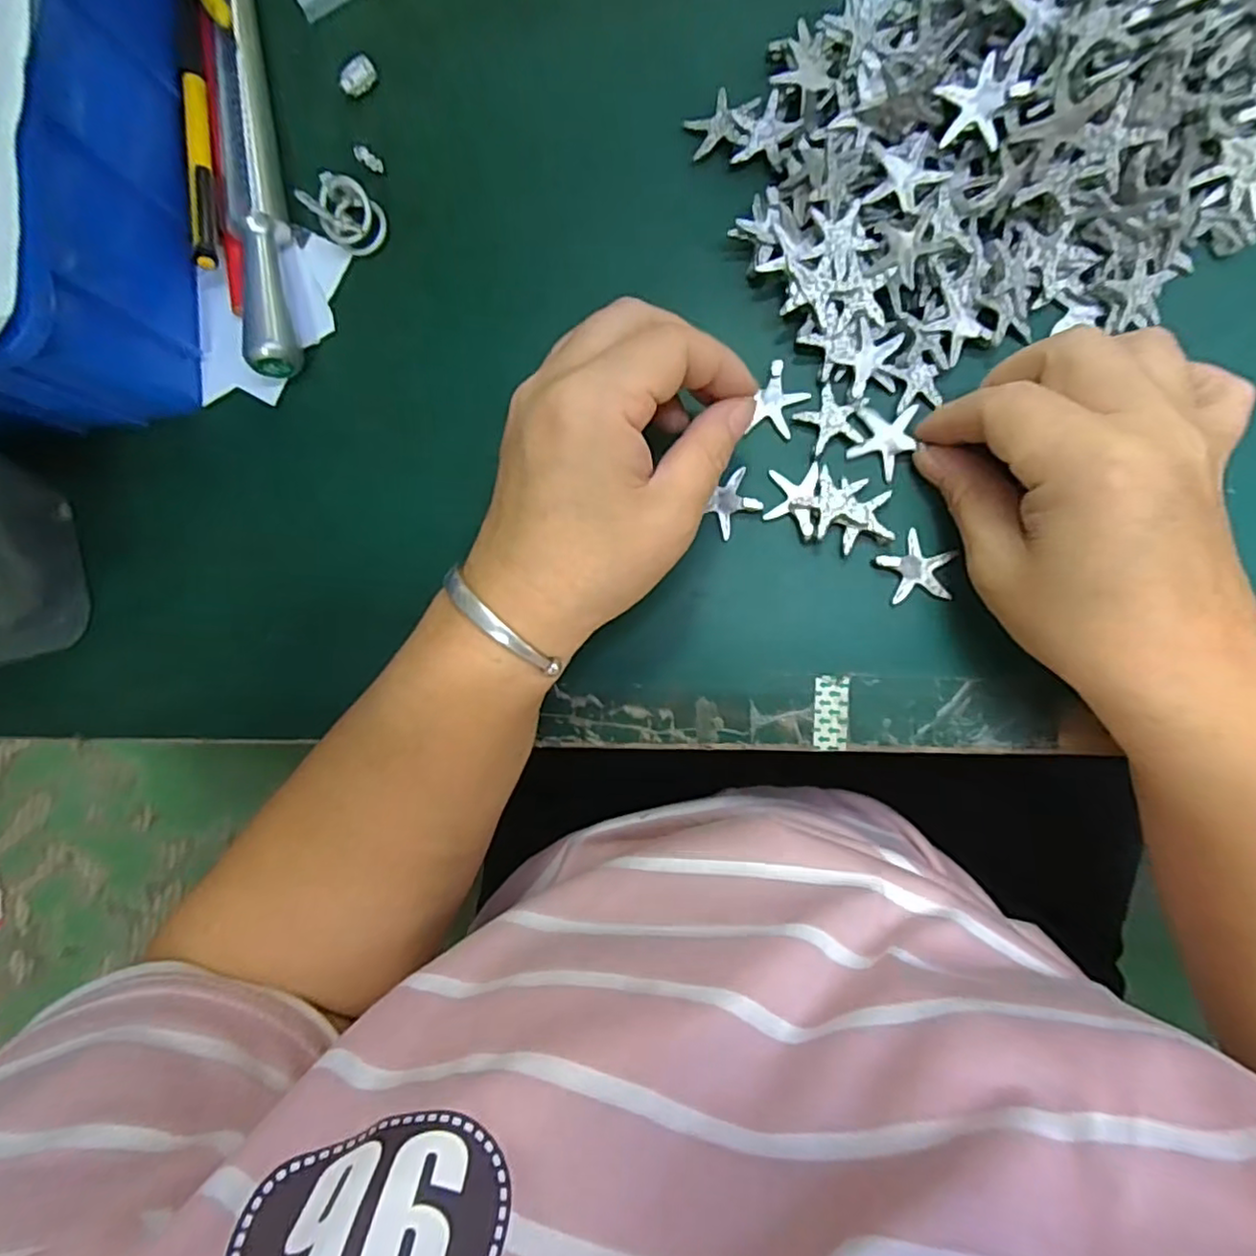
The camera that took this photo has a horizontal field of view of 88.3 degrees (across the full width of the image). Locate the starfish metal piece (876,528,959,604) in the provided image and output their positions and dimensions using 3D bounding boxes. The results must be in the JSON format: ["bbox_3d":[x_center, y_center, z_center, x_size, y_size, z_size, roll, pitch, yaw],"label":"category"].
[{"bbox_3d":[0.110,-0.024,0.246,0.028,0.005,0.026,-8,87,6],"label":"starfish metal piece"}]

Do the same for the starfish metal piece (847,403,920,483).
[{"bbox_3d":[0.099,-0.073,0.249,0.023,0.004,0.029,17,90,7],"label":"starfish metal piece"}]

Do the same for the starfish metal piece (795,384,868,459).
[{"bbox_3d":[0.081,-0.082,0.251,0.026,0.004,0.025,0,88,7],"label":"starfish metal piece"}]

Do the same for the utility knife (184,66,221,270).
[{"bbox_3d":[-0.179,-0.193,0.271,0.009,0.011,0.089,-9,87,6],"label":"utility knife"}]

